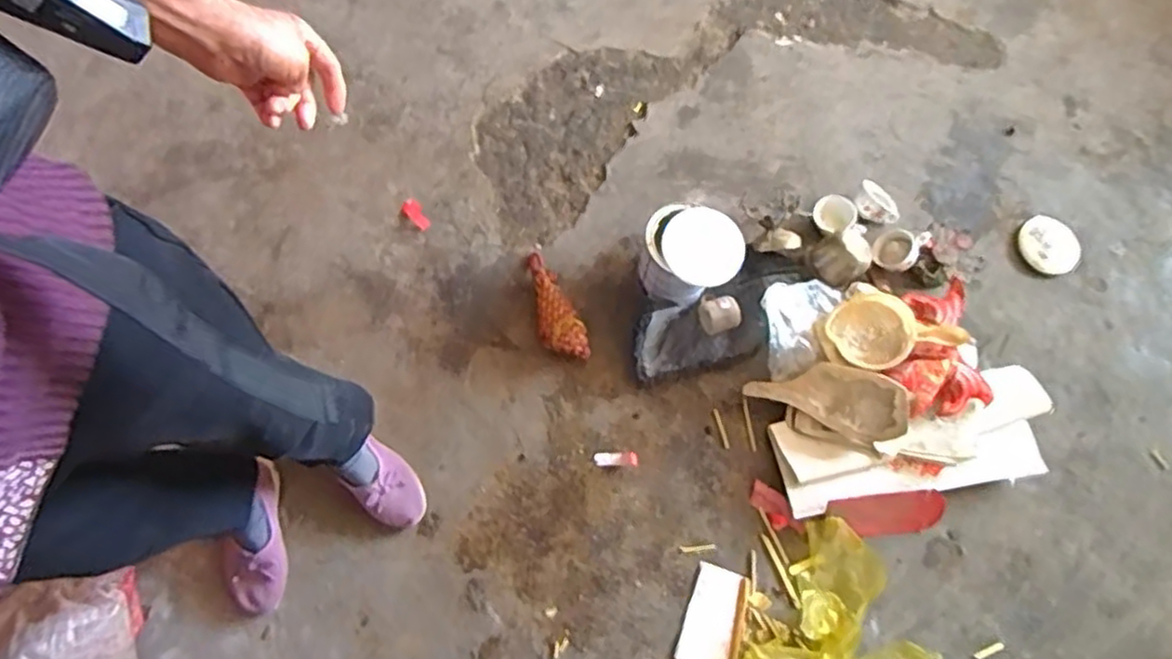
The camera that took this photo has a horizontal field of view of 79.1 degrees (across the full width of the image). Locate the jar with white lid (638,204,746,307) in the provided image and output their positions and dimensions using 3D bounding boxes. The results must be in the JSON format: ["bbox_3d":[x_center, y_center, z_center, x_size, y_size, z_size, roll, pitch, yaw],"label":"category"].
[{"bbox_3d":[0.172,-0.118,1.205,0.149,0.181,0.140,1,72,-4],"label":"jar with white lid"}]

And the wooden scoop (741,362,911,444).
[{"bbox_3d":[0.392,0.110,1.159,0.256,0.039,0.107,12,75,16],"label":"wooden scoop"}]

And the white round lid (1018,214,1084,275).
[{"bbox_3d":[0.880,-0.159,1.337,0.114,0.028,0.128,34,65,2],"label":"white round lid"}]

